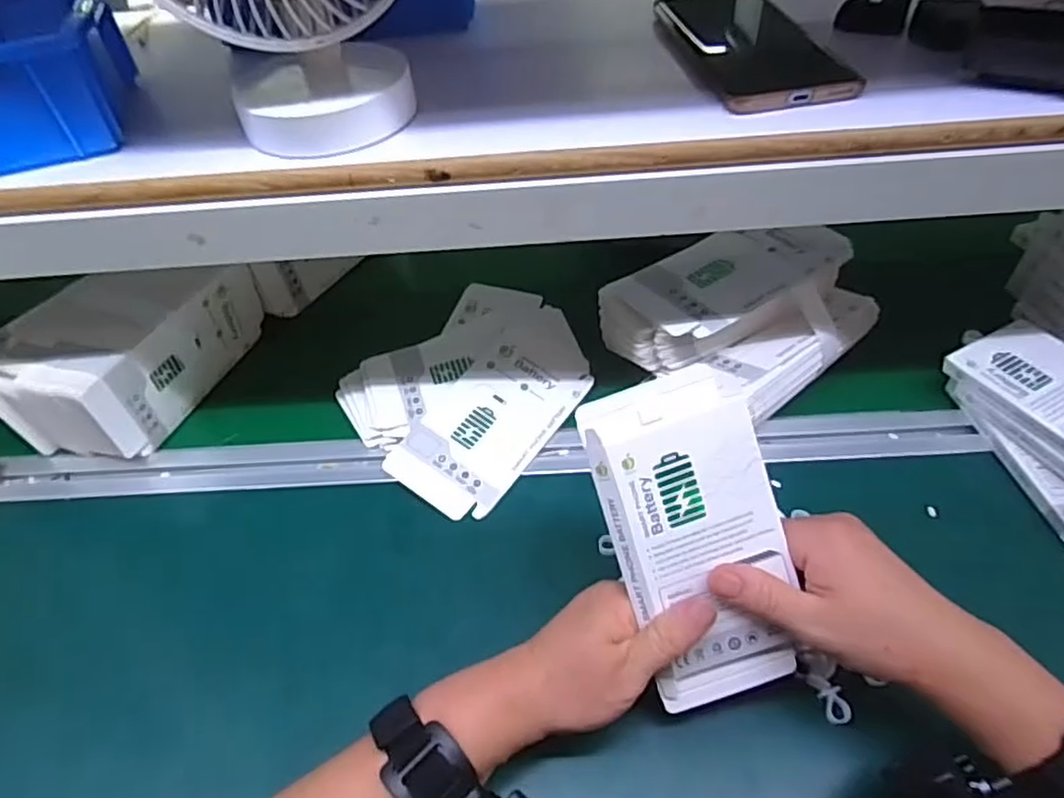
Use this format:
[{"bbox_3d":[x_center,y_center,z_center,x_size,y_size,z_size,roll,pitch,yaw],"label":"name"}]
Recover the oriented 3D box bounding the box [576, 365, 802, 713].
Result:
[{"bbox_3d":[0.087,0.075,0.342,0.084,0.175,0.018,-18,8,-11],"label":"box"}]

